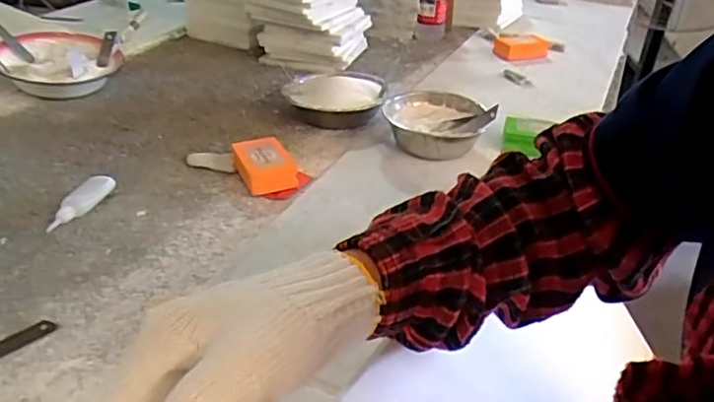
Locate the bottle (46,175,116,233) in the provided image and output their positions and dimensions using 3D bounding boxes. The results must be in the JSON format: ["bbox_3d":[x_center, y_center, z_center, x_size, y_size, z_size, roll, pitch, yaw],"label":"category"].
[{"bbox_3d":[-0.315,0.001,0.685,0.027,0.025,0.085,12,32,14],"label":"bottle"}]

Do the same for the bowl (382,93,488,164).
[{"bbox_3d":[0.108,-0.101,0.834,0.143,0.062,0.130,1,32,0],"label":"bowl"}]

